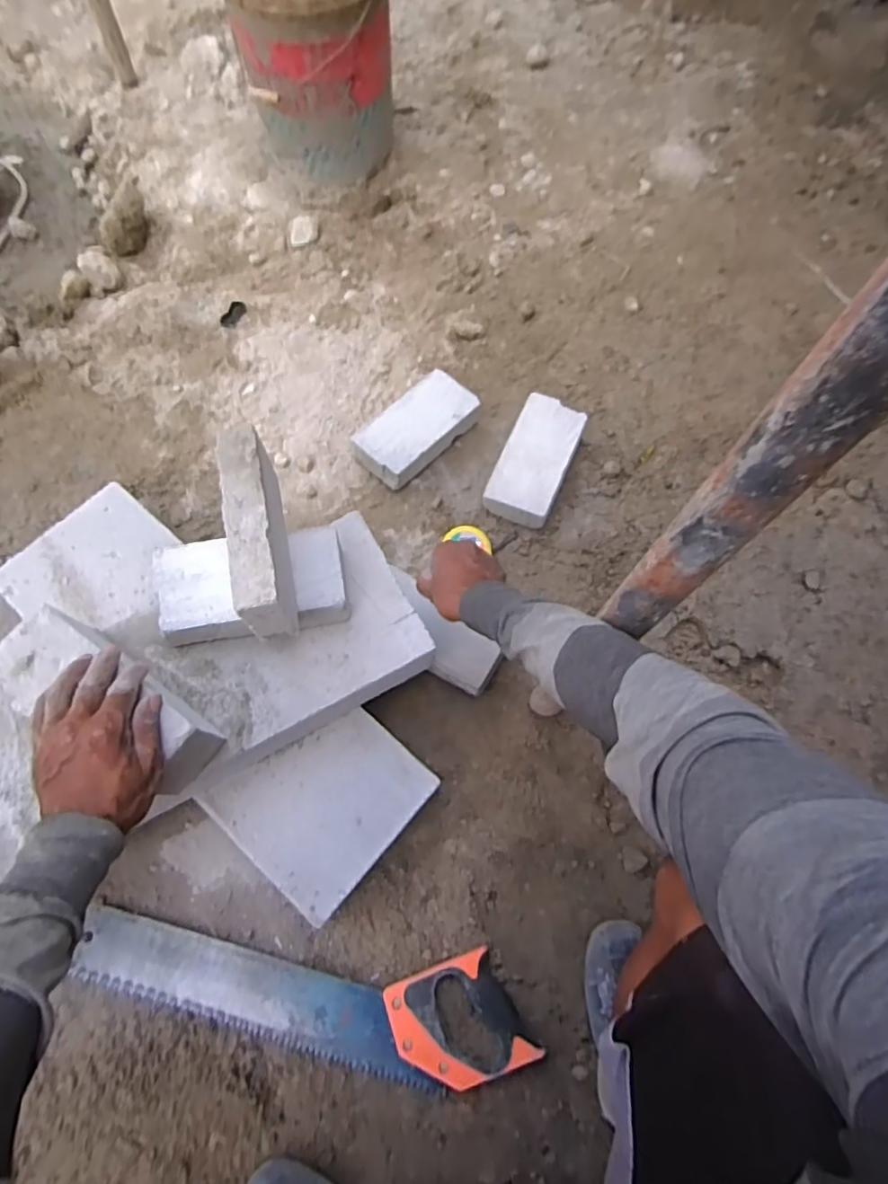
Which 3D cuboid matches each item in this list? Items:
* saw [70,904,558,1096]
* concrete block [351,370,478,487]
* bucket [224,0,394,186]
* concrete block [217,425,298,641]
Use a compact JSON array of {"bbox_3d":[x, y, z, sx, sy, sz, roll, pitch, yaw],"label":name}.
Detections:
[{"bbox_3d":[-0.157,0.430,0.635,0.497,0.036,0.118,10,67,2],"label":"saw"},{"bbox_3d":[-0.040,-0.258,0.924,0.105,0.055,0.207,37,71,13],"label":"concrete block"},{"bbox_3d":[-0.243,-1.030,1.091,0.272,0.371,0.318,-8,68,-5],"label":"bucket"},{"bbox_3d":[-0.185,-0.054,0.587,0.044,0.100,0.205,-11,66,-8],"label":"concrete block"}]

